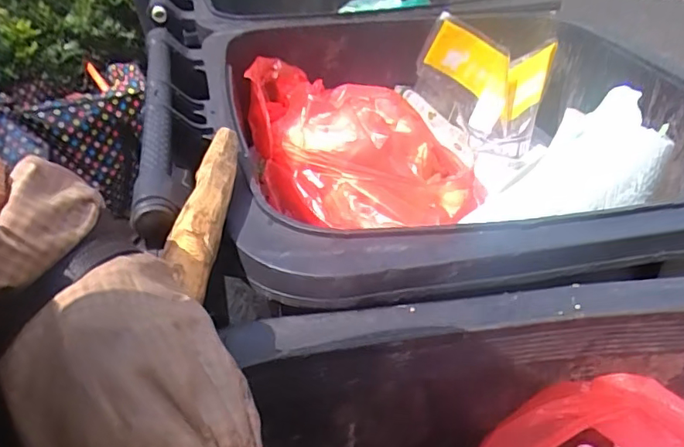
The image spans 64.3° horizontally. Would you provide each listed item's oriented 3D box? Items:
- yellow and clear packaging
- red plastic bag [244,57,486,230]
[{"bbox_3d":[0.218,-0.206,0.860,0.202,0.188,0.105,5,39,8],"label":"yellow and clear packaging"},{"bbox_3d":[0.025,-0.111,0.733,0.272,0.123,0.283,-9,39,-10],"label":"red plastic bag"}]

